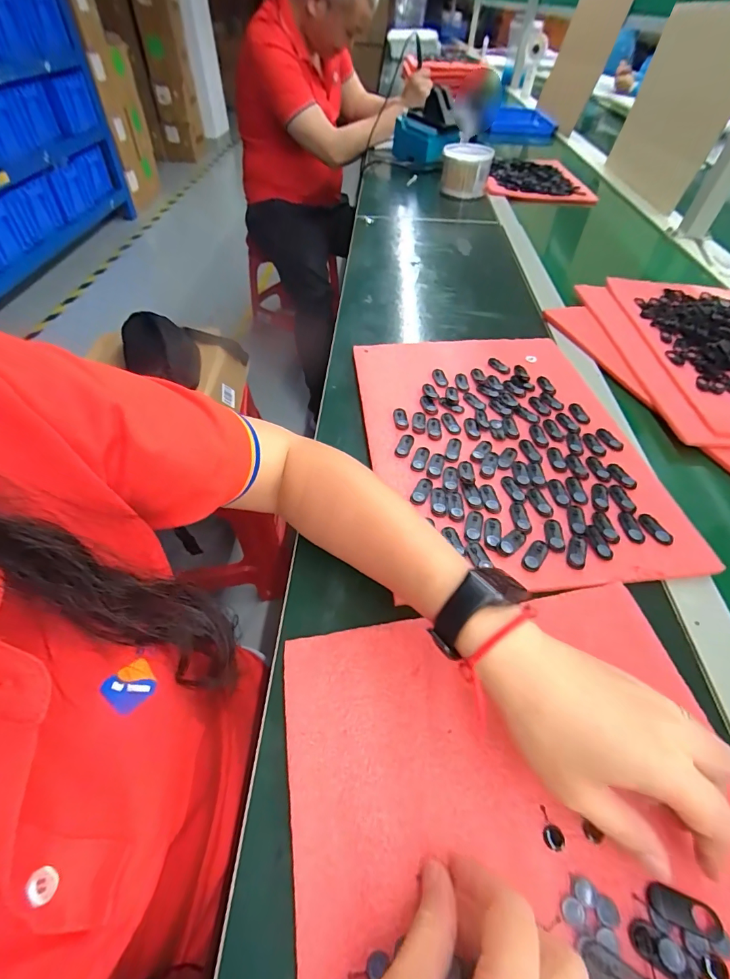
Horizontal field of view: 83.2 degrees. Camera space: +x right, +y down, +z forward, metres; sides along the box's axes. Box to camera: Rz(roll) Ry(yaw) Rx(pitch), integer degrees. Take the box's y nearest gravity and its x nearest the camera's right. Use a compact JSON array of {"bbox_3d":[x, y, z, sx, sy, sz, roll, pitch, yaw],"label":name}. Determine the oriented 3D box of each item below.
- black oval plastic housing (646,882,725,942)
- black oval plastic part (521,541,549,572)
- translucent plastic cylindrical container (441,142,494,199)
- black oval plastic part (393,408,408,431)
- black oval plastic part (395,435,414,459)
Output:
[{"bbox_3d":[0.160,0.210,0.205,0.033,0.004,0.014,18,52,12],"label":"black oval plastic housing"},{"bbox_3d":[0.139,0.053,0.333,0.014,0.004,0.033,32,56,22],"label":"black oval plastic part"},{"bbox_3d":[0.232,-0.738,0.949,0.107,0.087,0.114,11,50,7],"label":"translucent plastic cylindrical container"},{"bbox_3d":[0.038,-0.075,0.436,0.014,0.004,0.032,-6,50,-7],"label":"black oval plastic part"},{"bbox_3d":[0.040,-0.044,0.410,0.014,0.004,0.031,18,52,13],"label":"black oval plastic part"}]

